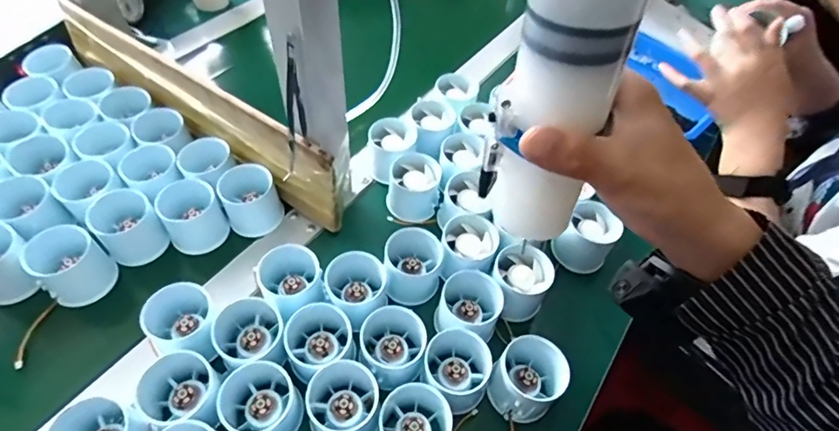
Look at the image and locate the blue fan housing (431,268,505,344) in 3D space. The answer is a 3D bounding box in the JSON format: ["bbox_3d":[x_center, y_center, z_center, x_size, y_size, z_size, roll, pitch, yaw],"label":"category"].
[{"bbox_3d":[0.043,0.080,0.417,0.054,0.042,0.053,21,54,12],"label":"blue fan housing"}]

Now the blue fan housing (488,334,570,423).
[{"bbox_3d":[0.085,0.130,0.380,0.051,0.046,0.053,2,52,-3],"label":"blue fan housing"}]

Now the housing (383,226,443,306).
[{"bbox_3d":[-0.007,0.047,0.437,0.051,0.050,0.055,2,52,-3],"label":"housing"}]

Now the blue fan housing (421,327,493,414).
[{"bbox_3d":[0.029,0.119,0.380,0.054,0.043,0.050,2,52,-3],"label":"blue fan housing"}]

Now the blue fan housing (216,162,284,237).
[{"bbox_3d":[-0.167,-0.015,0.474,0.051,0.052,0.047,2,52,-3],"label":"blue fan housing"}]

